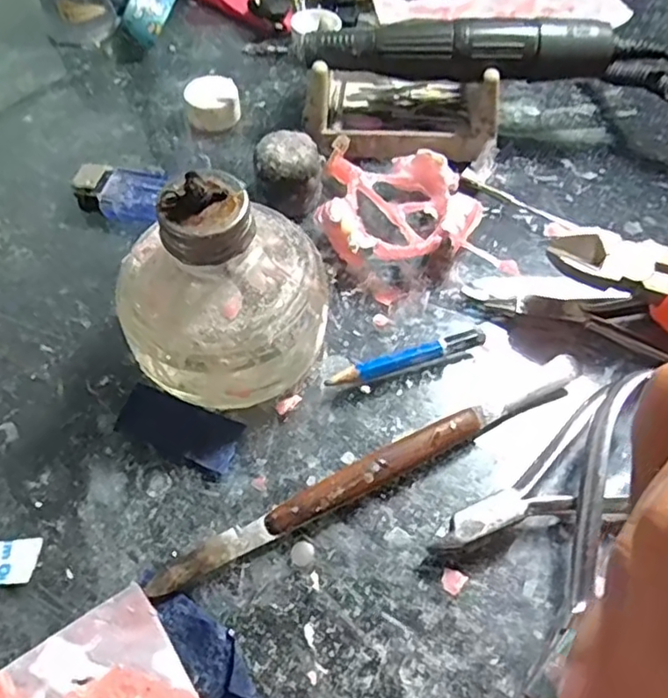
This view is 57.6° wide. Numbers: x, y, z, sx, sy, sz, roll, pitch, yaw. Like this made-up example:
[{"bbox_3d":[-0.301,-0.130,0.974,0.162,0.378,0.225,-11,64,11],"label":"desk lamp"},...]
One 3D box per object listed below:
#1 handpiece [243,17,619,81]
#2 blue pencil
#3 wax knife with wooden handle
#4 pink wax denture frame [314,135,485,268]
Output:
[{"bbox_3d":[0.046,-0.142,0.288,0.166,0.020,0.021,3,56,1],"label":"handpiece"},{"bbox_3d":[0.029,0.004,0.242,0.065,0.009,0.007,-15,59,-9],"label":"blue pencil"},{"bbox_3d":[0.019,0.042,0.216,0.169,0.010,0.012,-25,61,-15],"label":"wax knife with wooden handle"},{"bbox_3d":[0.030,-0.064,0.279,0.072,0.019,0.072,7,58,5],"label":"pink wax denture frame"}]

